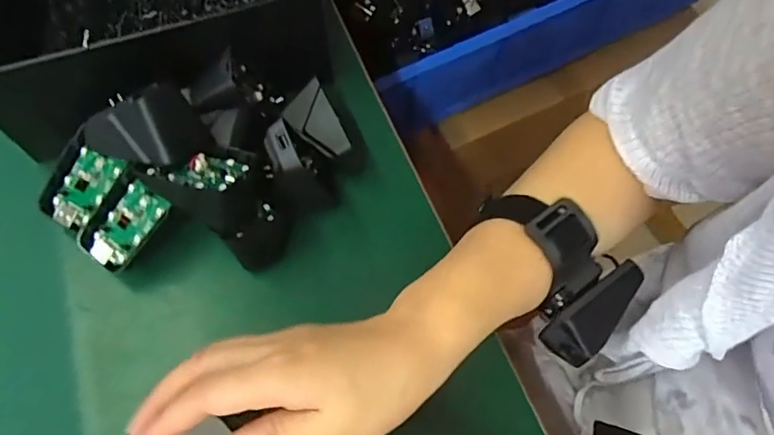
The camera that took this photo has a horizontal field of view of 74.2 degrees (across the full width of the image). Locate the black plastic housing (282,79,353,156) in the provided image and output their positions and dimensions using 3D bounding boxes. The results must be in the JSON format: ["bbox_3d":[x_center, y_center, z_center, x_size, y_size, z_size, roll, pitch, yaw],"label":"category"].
[{"bbox_3d":[-0.046,-0.063,0.356,0.032,0.017,0.055,-34,72,4],"label":"black plastic housing"}]

